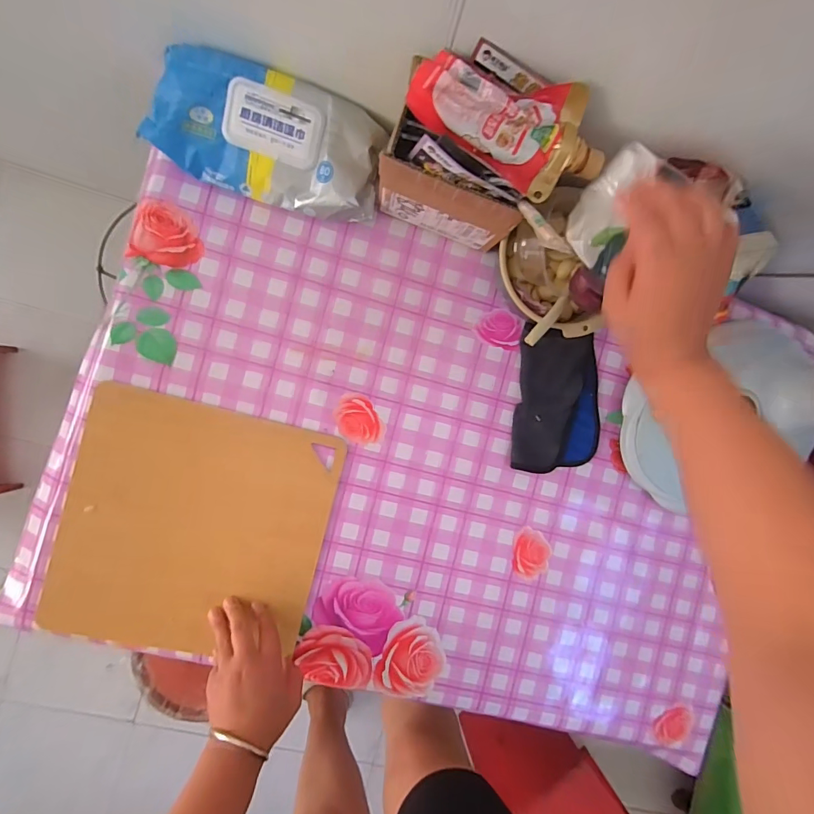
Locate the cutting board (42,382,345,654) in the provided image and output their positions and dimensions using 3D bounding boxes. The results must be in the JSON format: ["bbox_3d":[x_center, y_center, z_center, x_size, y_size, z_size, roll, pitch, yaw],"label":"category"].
[{"bbox_3d":[-0.249,0.147,0.503,0.292,0.013,0.293,15,91,-8],"label":"cutting board"}]

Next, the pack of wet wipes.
[{"bbox_3d":[-0.147,-0.293,0.467,0.238,0.066,0.116,17,90,-8],"label":"pack of wet wipes"}]

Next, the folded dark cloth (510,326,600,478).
[{"bbox_3d":[0.201,-0.007,0.550,0.116,0.015,0.179,3,92,-8],"label":"folded dark cloth"}]

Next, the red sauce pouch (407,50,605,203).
[{"bbox_3d":[0.094,-0.251,0.362,0.173,0.045,0.081,27,88,-7],"label":"red sauce pouch"}]

